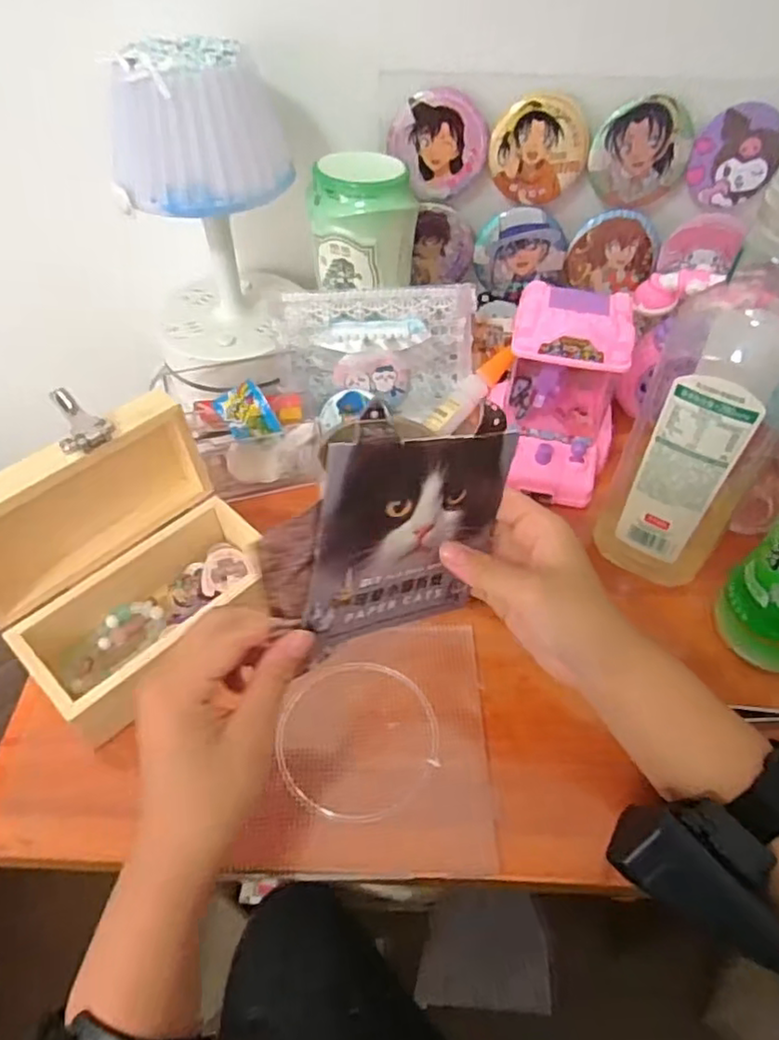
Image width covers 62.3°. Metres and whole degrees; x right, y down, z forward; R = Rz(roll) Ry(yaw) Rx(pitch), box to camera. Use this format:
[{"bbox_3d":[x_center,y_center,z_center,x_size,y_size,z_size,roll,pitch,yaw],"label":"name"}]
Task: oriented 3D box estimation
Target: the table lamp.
[{"bbox_3d":[-0.117,-0.215,0.459,0.092,0.199,0.120,1,50,1],"label":"table lamp"}]

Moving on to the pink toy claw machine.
[{"bbox_3d":[0.122,-0.091,0.455,0.084,0.124,0.093,9,50,7],"label":"pink toy claw machine"}]

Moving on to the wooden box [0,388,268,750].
[{"bbox_3d":[-0.152,0.022,0.373,0.096,0.132,0.150,29,56,22],"label":"wooden box"}]

